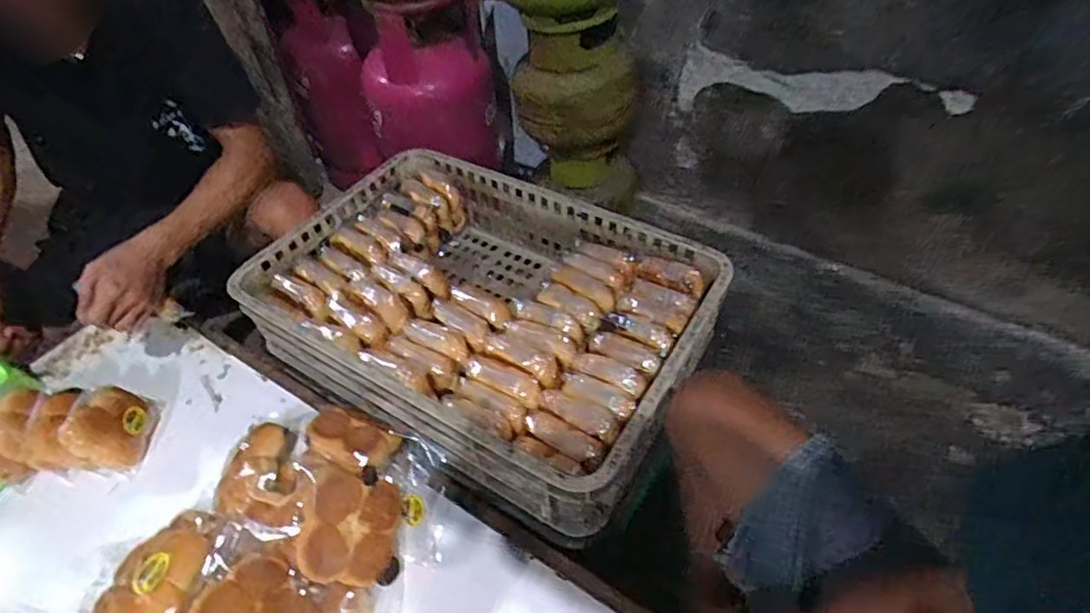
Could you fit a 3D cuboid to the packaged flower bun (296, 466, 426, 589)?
[{"bbox_3d":[-0.219,0.255,0.667,0.133,0.060,0.121,6,77,-27],"label":"packaged flower bun"}]

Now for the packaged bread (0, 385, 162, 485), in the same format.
[{"bbox_3d":[-0.664,0.170,0.805,0.187,0.106,0.112,-9,47,-5],"label":"packaged bread"}]

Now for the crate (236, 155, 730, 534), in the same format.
[{"bbox_3d":[-0.094,0.002,0.847,0.610,0.135,0.409,23,52,22],"label":"crate"}]

